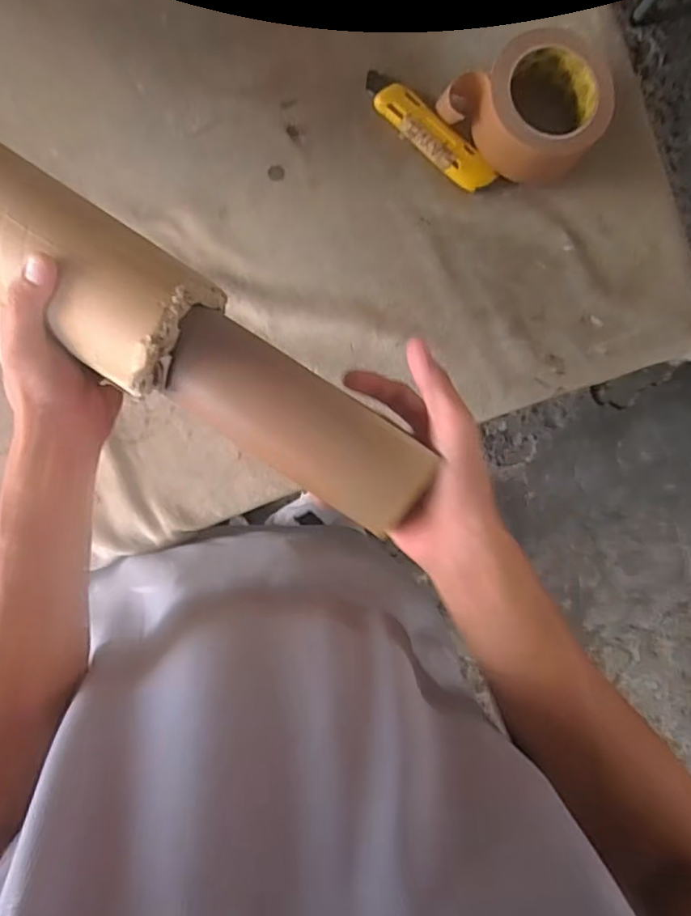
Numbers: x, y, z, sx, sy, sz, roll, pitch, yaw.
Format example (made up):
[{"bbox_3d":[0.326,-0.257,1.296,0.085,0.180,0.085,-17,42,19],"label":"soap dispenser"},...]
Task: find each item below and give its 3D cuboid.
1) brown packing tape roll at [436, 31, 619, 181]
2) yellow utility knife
[{"bbox_3d":[0.167,-0.315,0.526,0.130,0.059,0.114,41,90,-5],"label":"brown packing tape roll"},{"bbox_3d":[0.076,-0.300,0.543,0.142,0.015,0.034,42,90,-5],"label":"yellow utility knife"}]

